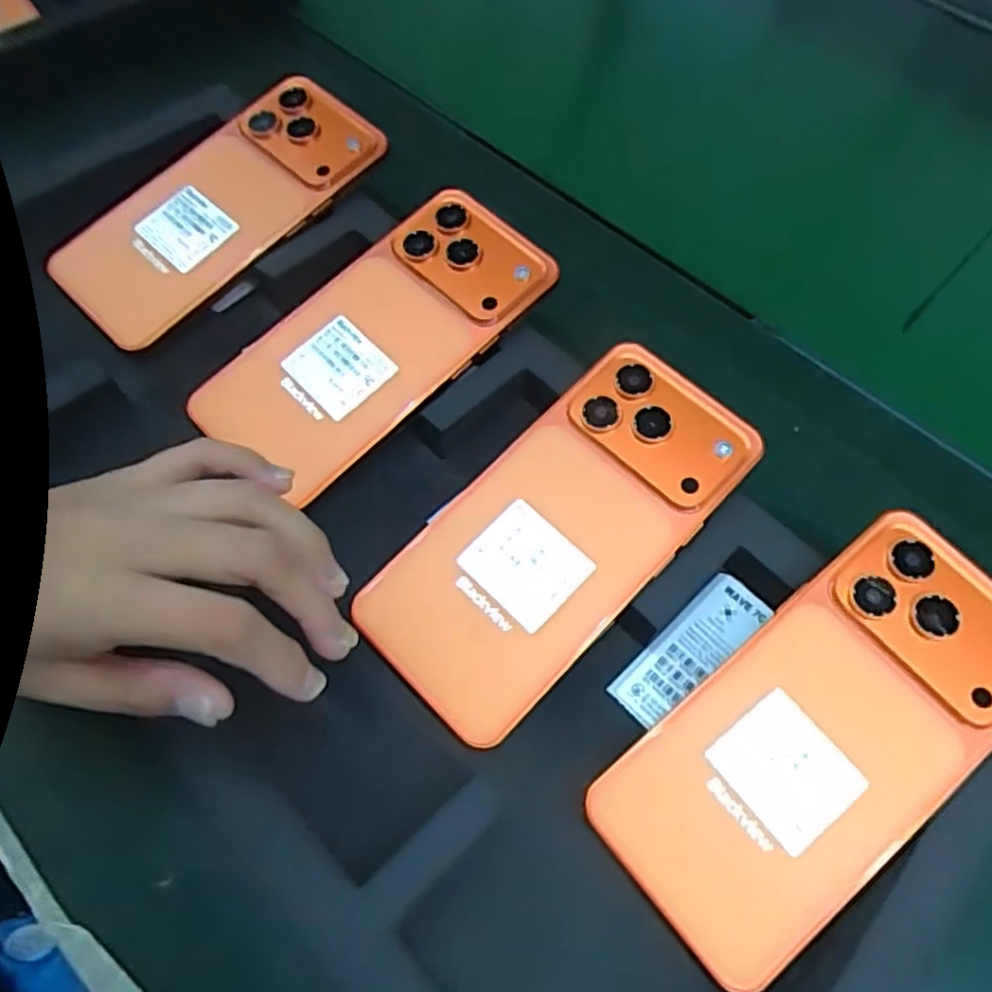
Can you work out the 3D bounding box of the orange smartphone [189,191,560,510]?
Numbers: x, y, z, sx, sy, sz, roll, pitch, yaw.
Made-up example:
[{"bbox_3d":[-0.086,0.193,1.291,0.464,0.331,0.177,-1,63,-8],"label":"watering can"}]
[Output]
[{"bbox_3d":[-0.050,-0.069,0.313,0.159,0.008,0.080,-38,73,-8],"label":"orange smartphone"}]

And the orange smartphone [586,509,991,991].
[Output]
[{"bbox_3d":[0.111,0.079,0.240,0.159,0.005,0.074,-39,70,-9],"label":"orange smartphone"}]

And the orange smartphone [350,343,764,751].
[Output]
[{"bbox_3d":[0.025,0.013,0.272,0.161,0.006,0.073,-43,72,-11],"label":"orange smartphone"}]

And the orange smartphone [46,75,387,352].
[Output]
[{"bbox_3d":[-0.134,-0.143,0.347,0.164,0.011,0.073,-42,71,-9],"label":"orange smartphone"}]

